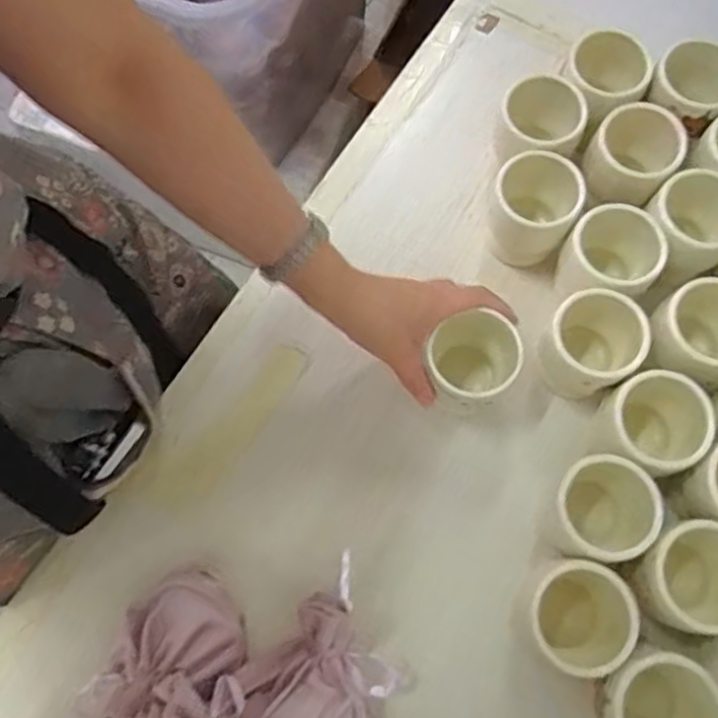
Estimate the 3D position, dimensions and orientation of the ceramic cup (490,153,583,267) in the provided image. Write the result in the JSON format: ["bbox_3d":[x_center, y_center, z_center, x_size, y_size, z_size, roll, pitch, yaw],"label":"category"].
[{"bbox_3d":[0.154,-0.133,0.604,0.069,0.096,0.072,0,73,1],"label":"ceramic cup"}]

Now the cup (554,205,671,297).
[{"bbox_3d":[0.211,-0.080,0.585,0.076,0.092,0.070,0,73,1],"label":"cup"}]

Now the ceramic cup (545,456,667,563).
[{"bbox_3d":[0.182,0.115,0.514,0.080,0.068,0.076,-32,74,-8],"label":"ceramic cup"}]

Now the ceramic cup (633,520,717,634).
[{"bbox_3d":[0.241,0.158,0.495,0.079,0.073,0.070,-10,73,-1],"label":"ceramic cup"}]

